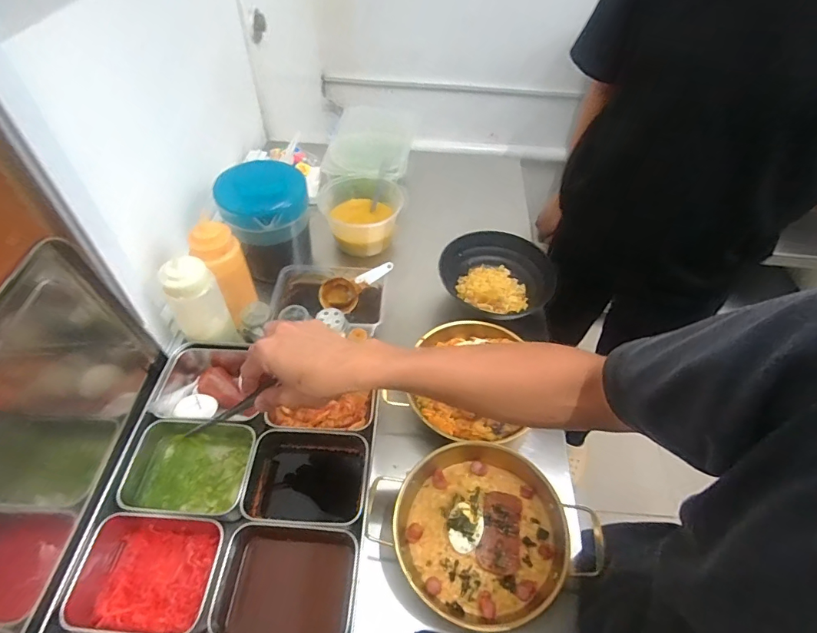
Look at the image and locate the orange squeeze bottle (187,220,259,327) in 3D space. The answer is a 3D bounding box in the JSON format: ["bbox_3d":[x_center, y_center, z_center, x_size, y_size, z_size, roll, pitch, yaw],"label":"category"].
[{"bbox_3d":[-0.256,-0.063,0.635,0.059,0.134,0.060,2,53,-2],"label":"orange squeeze bottle"}]

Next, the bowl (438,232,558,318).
[{"bbox_3d":[0.144,-0.064,0.759,0.169,0.076,0.177,2,53,-2],"label":"bowl"}]

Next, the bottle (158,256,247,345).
[{"bbox_3d":[-0.274,-0.015,0.590,0.061,0.118,0.068,-30,60,-24],"label":"bottle"}]

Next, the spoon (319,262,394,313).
[{"bbox_3d":[-0.083,-0.050,0.721,0.125,0.032,0.057,-27,56,6],"label":"spoon"}]

